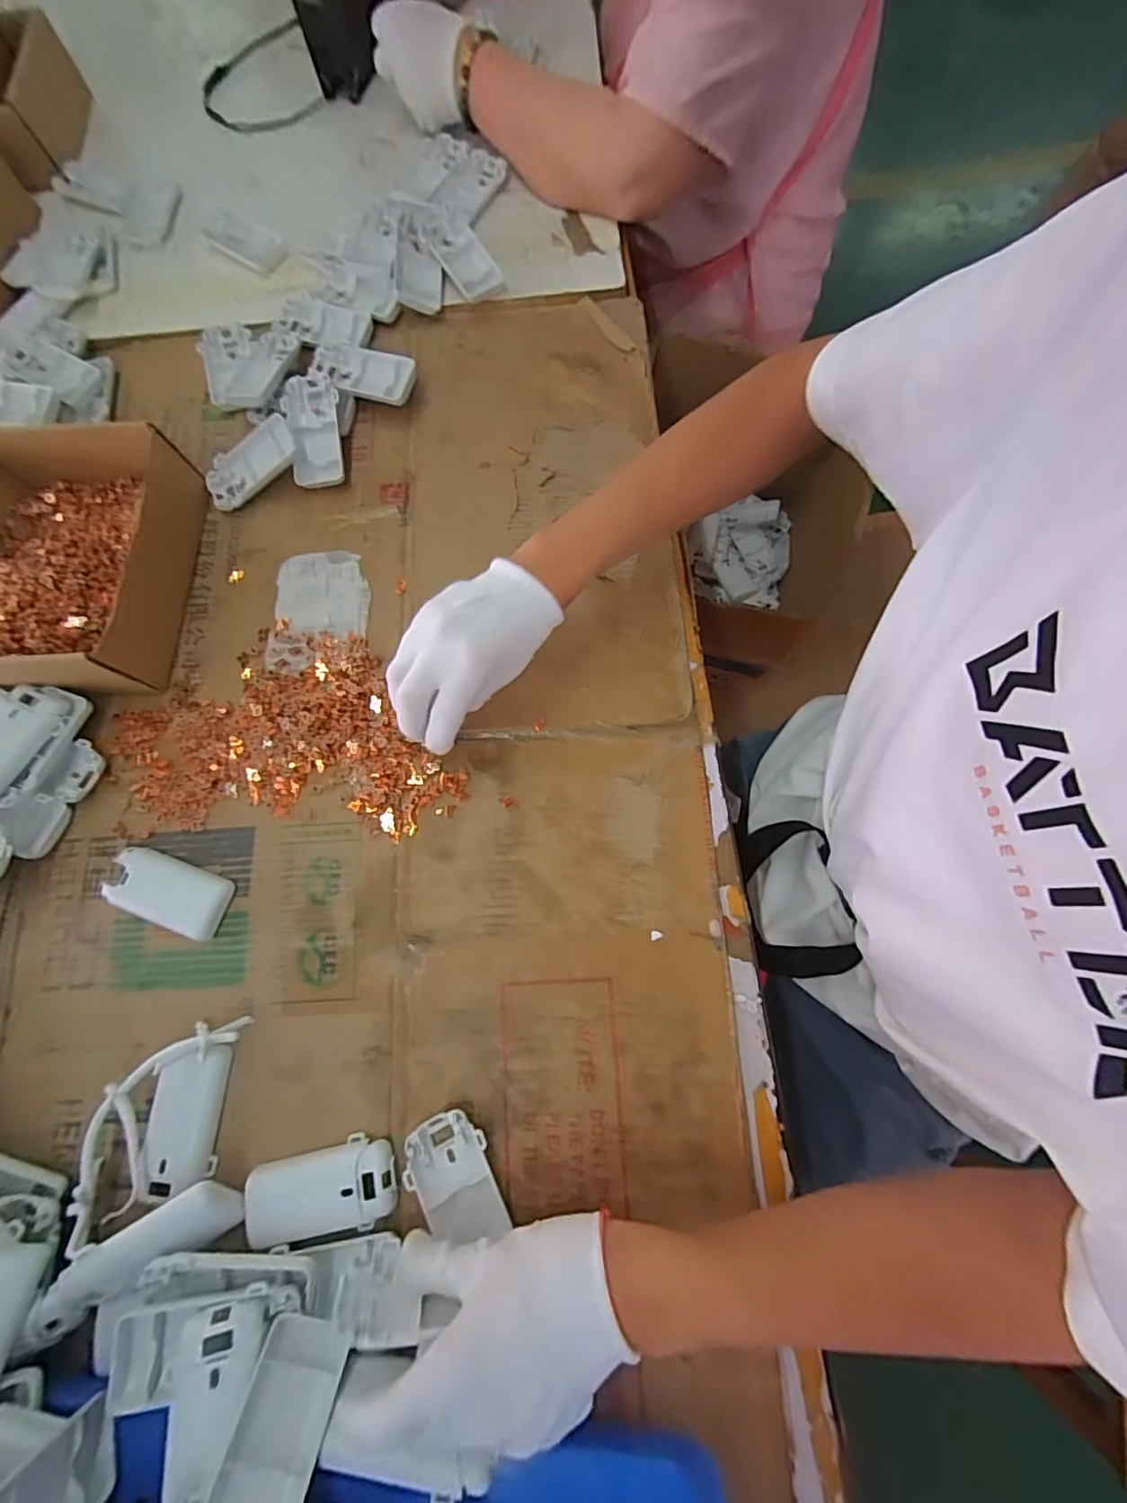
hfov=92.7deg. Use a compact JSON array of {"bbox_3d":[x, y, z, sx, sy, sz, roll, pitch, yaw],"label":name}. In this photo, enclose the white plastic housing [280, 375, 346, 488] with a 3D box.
[{"bbox_3d":[-0.222,-0.287,0.479,0.046,0.017,0.093,-9,89,-1],"label":"white plastic housing"}]

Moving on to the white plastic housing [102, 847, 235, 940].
[{"bbox_3d":[-0.292,0.103,0.396,0.089,0.016,0.042,19,78,6],"label":"white plastic housing"}]

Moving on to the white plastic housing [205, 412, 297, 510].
[{"bbox_3d":[-0.280,-0.257,0.483,0.091,0.014,0.052,-29,82,13],"label":"white plastic housing"}]

